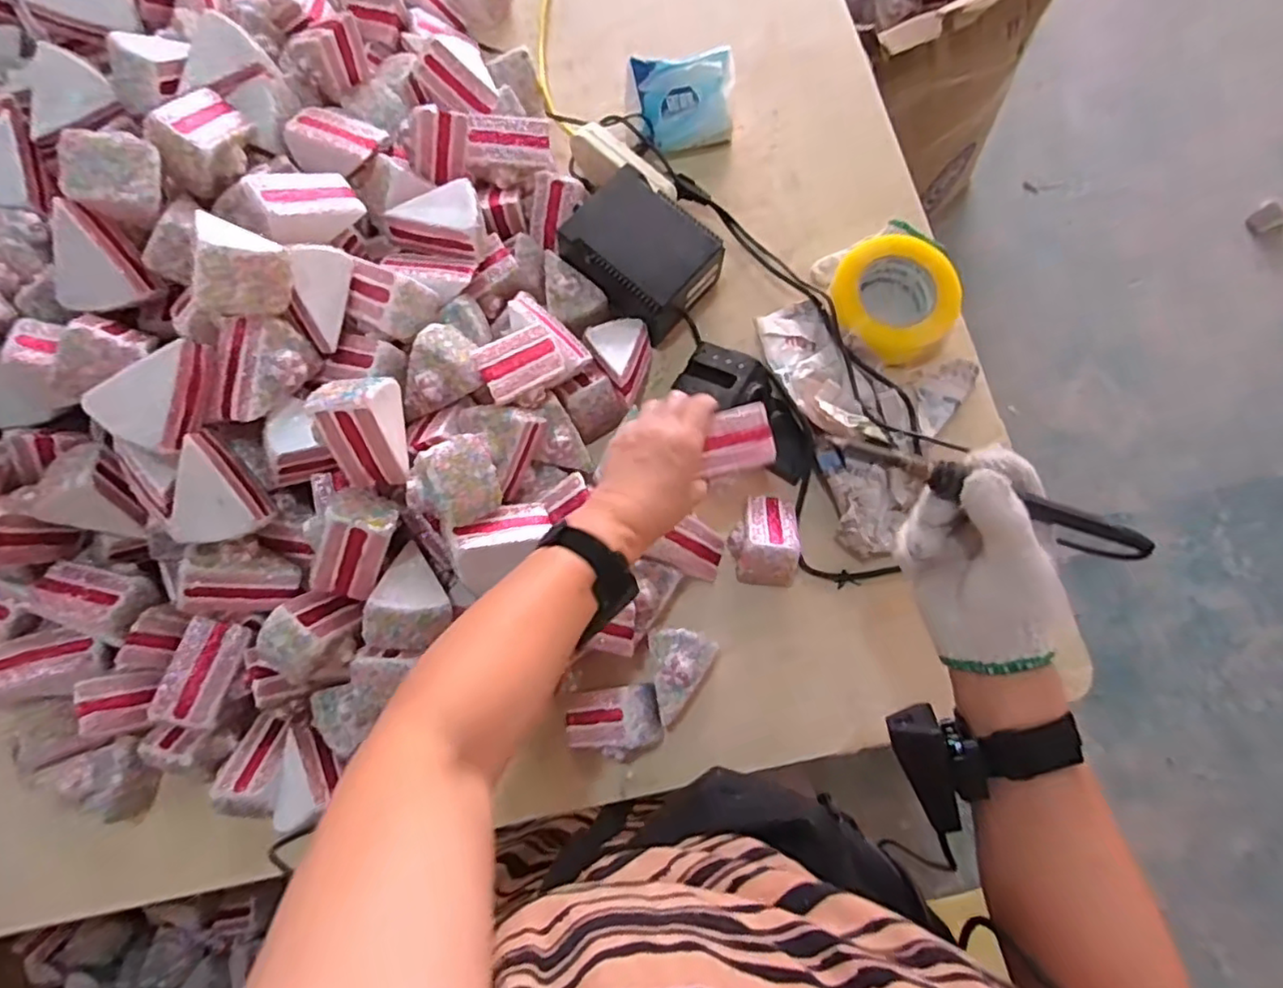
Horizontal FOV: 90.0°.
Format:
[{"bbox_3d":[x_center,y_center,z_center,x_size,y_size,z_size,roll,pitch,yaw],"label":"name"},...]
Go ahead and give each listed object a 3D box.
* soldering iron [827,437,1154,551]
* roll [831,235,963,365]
[{"bbox_3d":[0.214,0.001,0.389,0.208,0.016,0.018,17,77,-2],"label":"soldering iron"},{"bbox_3d":[0.270,-0.209,0.692,0.134,0.053,0.122,0,76,1],"label":"roll"}]

